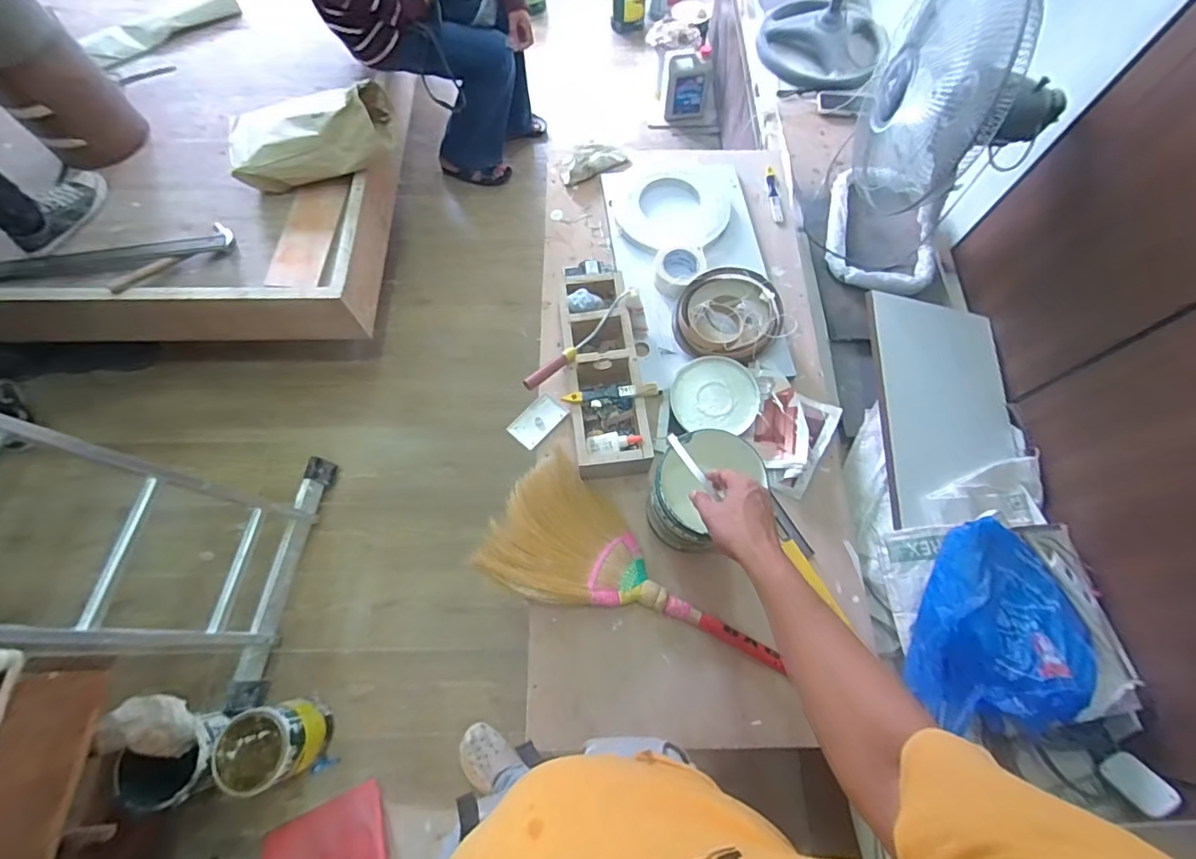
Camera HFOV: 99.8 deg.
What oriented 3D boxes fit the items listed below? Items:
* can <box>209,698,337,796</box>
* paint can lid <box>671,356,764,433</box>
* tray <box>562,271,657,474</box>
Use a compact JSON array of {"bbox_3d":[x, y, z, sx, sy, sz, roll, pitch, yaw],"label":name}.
[{"bbox_3d":[-0.763,0.748,1.208,0.175,0.230,0.161,0,68,-1],"label":"can"},{"bbox_3d":[0.238,-0.074,1.019,0.171,0.024,0.160,5,68,1],"label":"paint can lid"},{"bbox_3d":[0.008,-0.131,1.012,0.143,0.102,0.444,-7,69,-4],"label":"tray"}]

